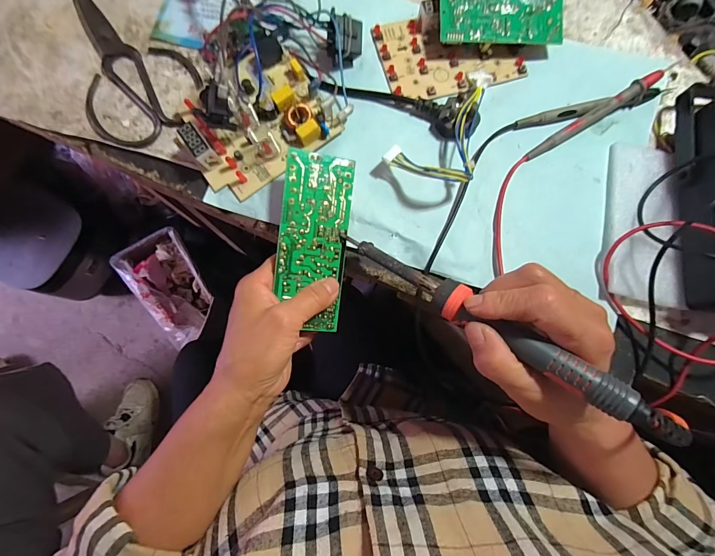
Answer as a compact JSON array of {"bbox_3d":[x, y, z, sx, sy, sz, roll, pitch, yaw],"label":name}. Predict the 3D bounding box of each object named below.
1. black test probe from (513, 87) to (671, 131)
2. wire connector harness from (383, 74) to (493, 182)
[{"bbox_3d":[0.209,-0.150,0.305,0.138,0.014,0.015,-13,80,-1],"label":"black test probe"},{"bbox_3d":[0.077,-0.134,0.296,0.069,0.031,0.117,24,82,5],"label":"wire connector harness"}]

